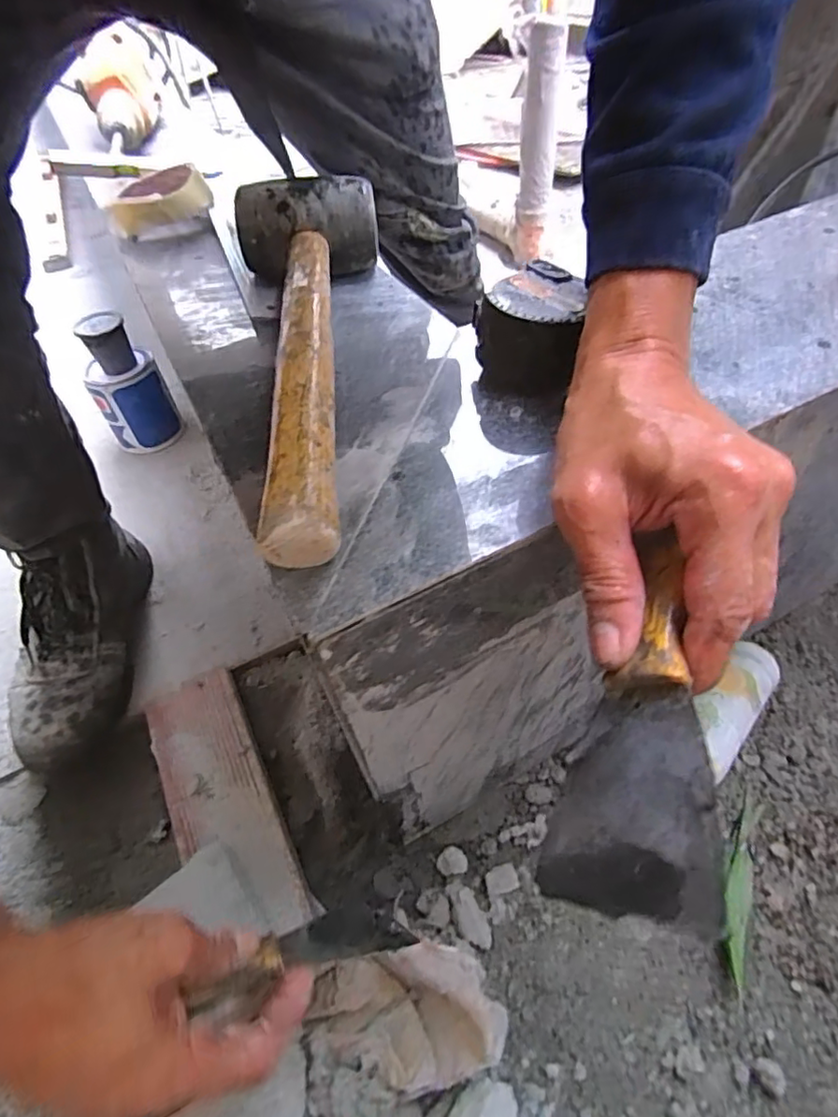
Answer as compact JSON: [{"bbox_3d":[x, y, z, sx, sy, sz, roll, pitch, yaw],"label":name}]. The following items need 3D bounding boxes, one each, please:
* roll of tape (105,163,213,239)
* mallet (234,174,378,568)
[{"bbox_3d":[-0.237,-0.330,0.525,0.087,0.034,0.066,-14,50,-9],"label":"roll of tape"},{"bbox_3d":[-0.064,-0.129,0.325,0.093,0.062,0.311,-6,49,-1],"label":"mallet"}]

